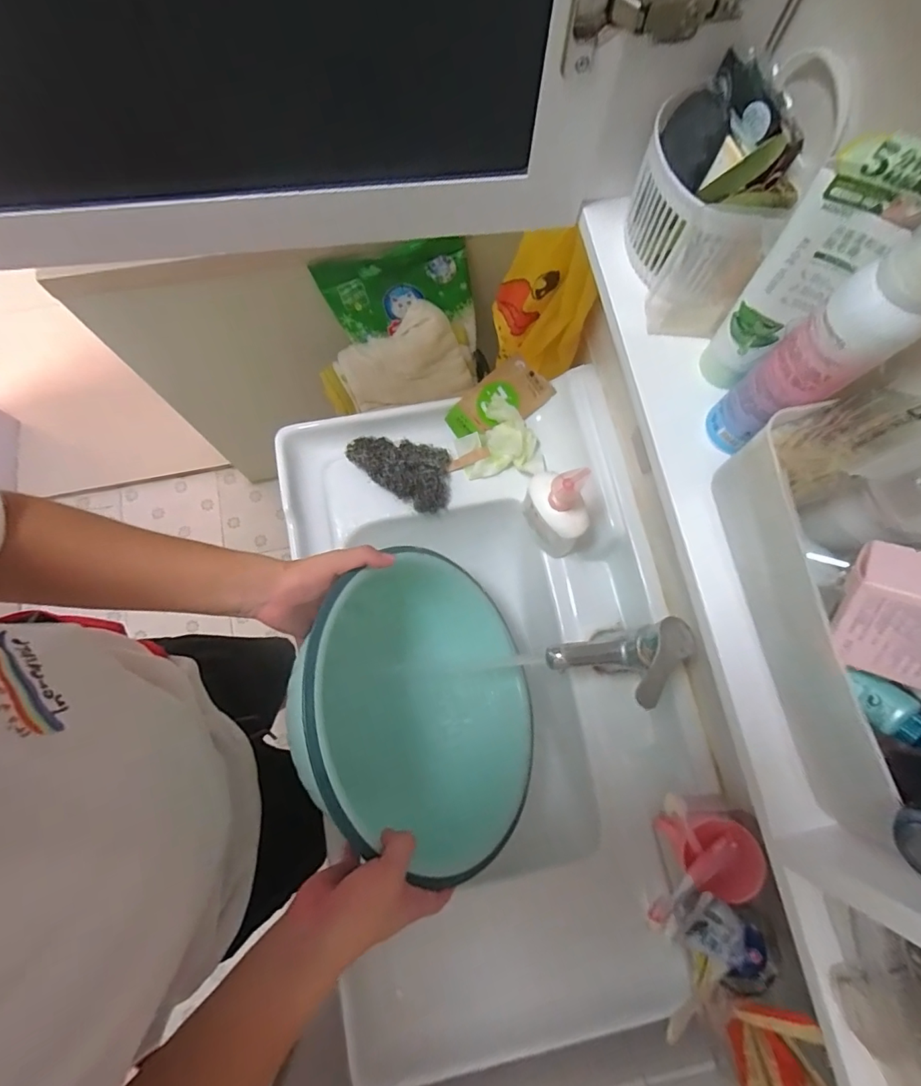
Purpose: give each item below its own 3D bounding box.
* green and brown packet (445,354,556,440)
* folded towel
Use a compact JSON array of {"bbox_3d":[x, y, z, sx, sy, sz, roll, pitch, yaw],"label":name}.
[{"bbox_3d":[0.056,-0.208,0.723,0.157,0.021,0.086,-30,117,0],"label":"green and brown packet"},{"bbox_3d":[-0.105,-0.345,0.924,0.250,0.084,0.142,-16,77,-5],"label":"folded towel"}]

